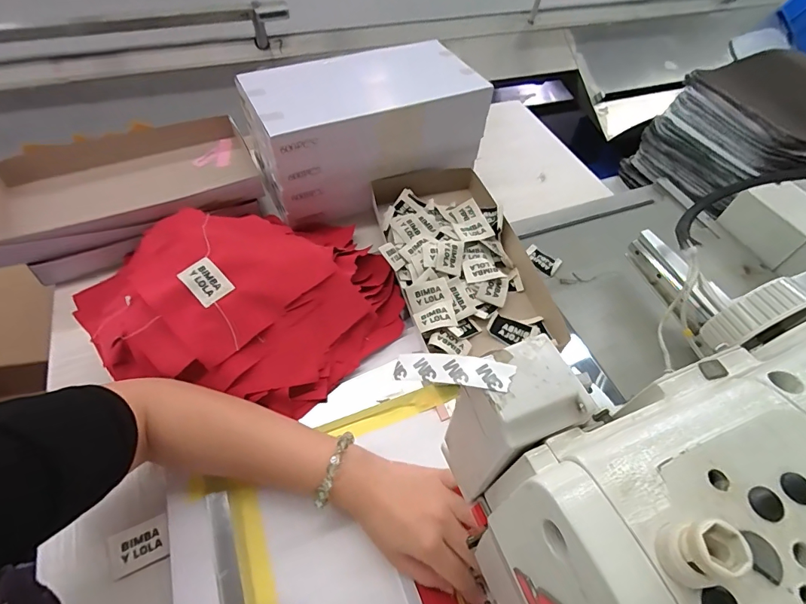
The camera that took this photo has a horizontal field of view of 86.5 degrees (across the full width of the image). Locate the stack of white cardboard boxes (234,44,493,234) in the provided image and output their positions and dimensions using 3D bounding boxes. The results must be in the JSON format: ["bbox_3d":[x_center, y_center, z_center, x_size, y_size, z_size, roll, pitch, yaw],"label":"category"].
[{"bbox_3d":[-0.049,-0.242,0.627,0.313,0.161,0.173,-24,60,-20],"label":"stack of white cardboard boxes"}]

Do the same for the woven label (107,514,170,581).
[{"bbox_3d":[-0.232,0.216,0.378,0.046,0.004,0.035,-19,68,-19],"label":"woven label"}]

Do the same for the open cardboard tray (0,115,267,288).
[{"bbox_3d":[-0.368,-0.152,0.589,0.318,0.073,0.187,-24,60,-20],"label":"open cardboard tray"}]

